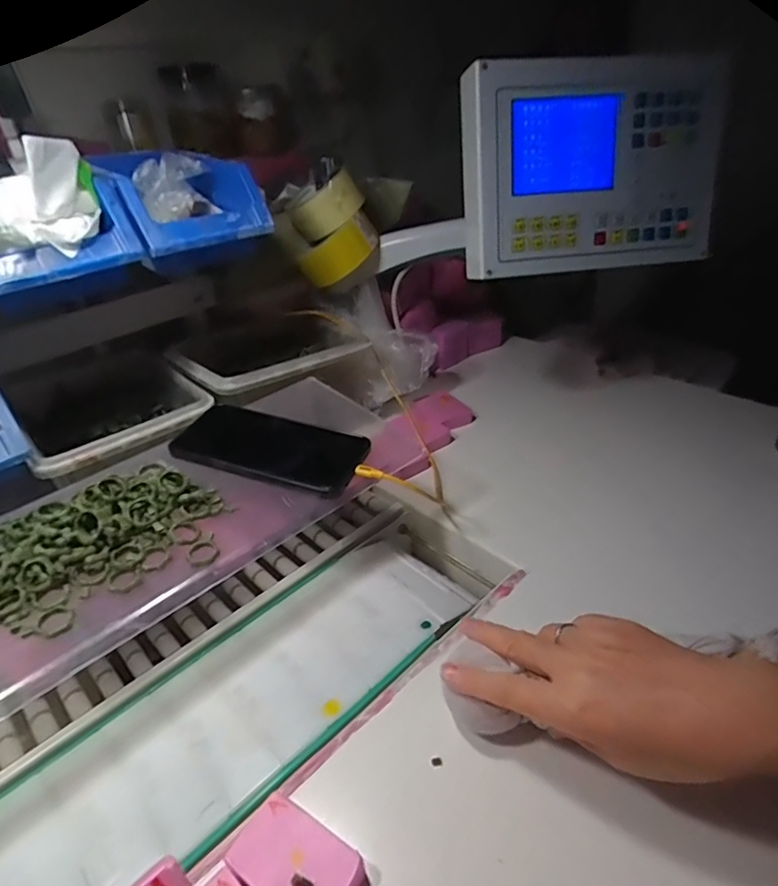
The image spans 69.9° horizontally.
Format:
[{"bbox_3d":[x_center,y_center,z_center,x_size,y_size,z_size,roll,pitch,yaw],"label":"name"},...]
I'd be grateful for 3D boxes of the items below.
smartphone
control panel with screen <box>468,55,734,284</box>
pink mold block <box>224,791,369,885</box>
[{"bbox_3d":[-0.102,0.003,0.480,0.159,0.015,0.080,11,36,22],"label":"smartphone"},{"bbox_3d":[0.196,-0.262,0.533,0.240,0.177,0.060,-5,33,-1],"label":"control panel with screen"},{"bbox_3d":[-0.050,0.233,0.306,0.072,0.014,0.046,19,39,31],"label":"pink mold block"}]

